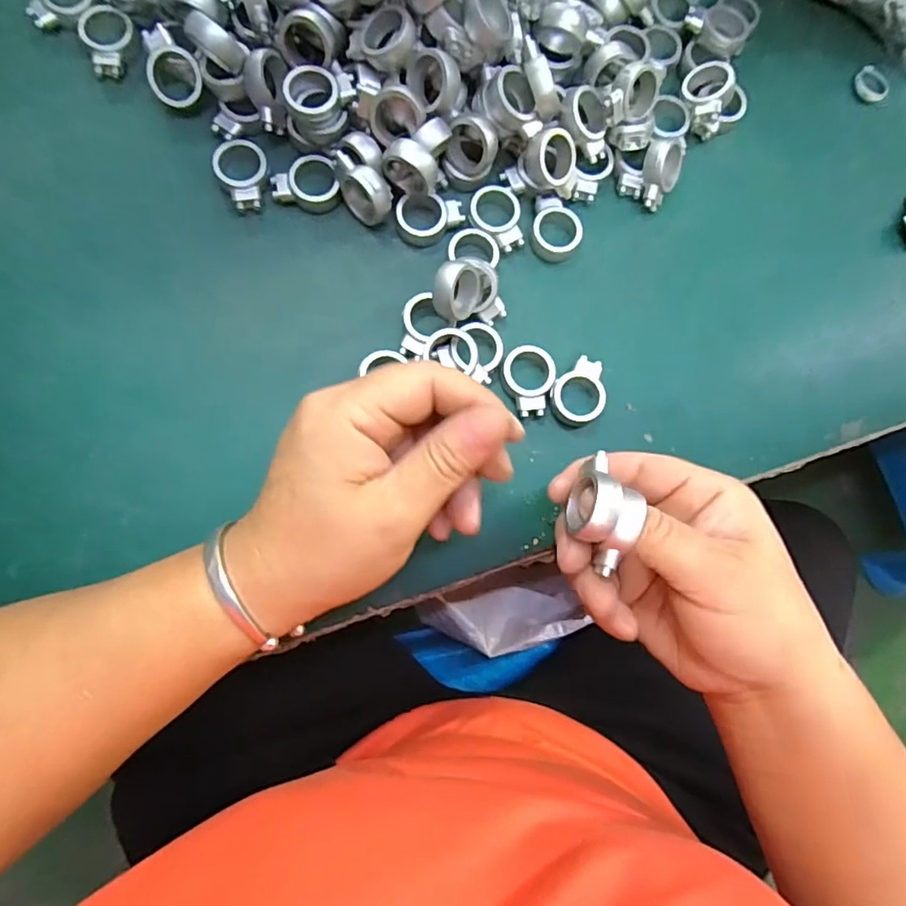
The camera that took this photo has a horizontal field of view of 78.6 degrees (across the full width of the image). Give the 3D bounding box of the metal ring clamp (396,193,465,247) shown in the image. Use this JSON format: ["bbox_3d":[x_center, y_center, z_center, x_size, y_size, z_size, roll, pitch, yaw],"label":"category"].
[{"bbox_3d":[-0.012,-0.118,0.279,0.034,0.011,0.021,1,82,-6],"label":"metal ring clamp"}]

